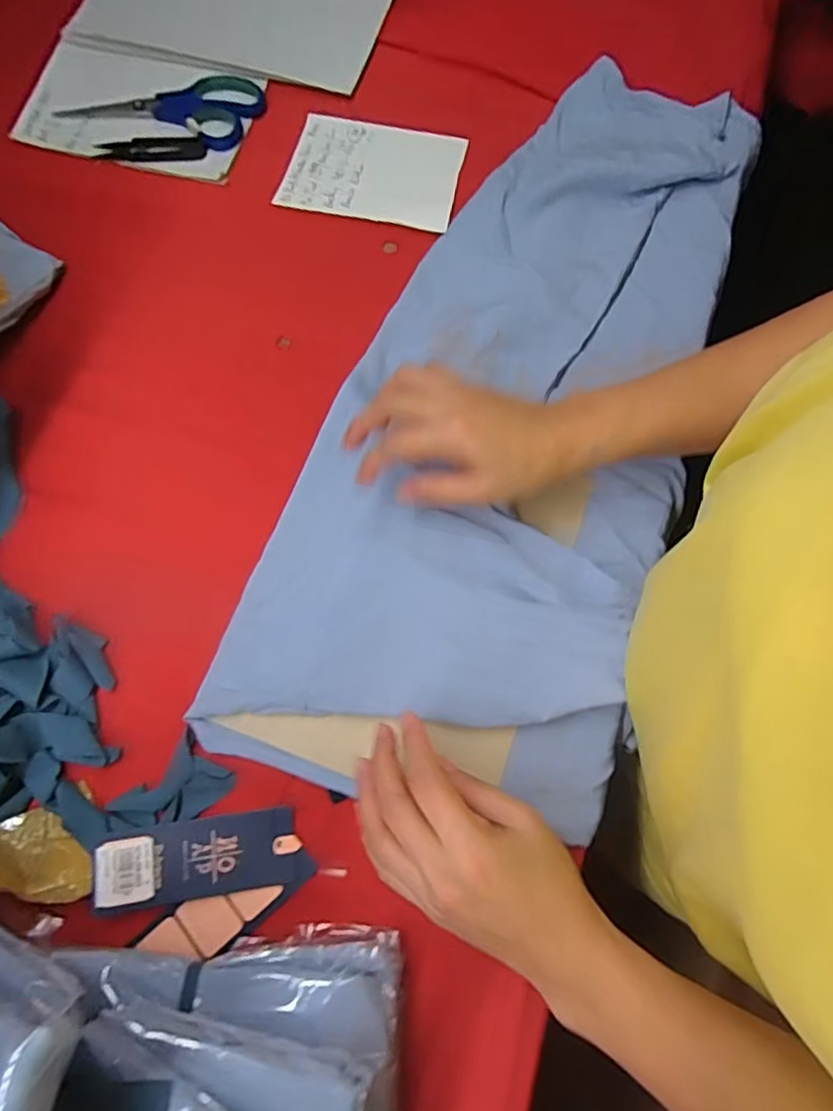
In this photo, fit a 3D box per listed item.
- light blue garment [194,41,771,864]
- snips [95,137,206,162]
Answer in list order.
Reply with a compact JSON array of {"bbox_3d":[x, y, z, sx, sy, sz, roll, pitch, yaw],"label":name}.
[{"bbox_3d":[0.092,-0.117,0.433,0.260,0.032,0.609,22,75,7],"label":"light blue garment"},{"bbox_3d":[-0.236,-0.359,0.513,0.099,0.005,0.024,-1,73,5],"label":"snips"}]

